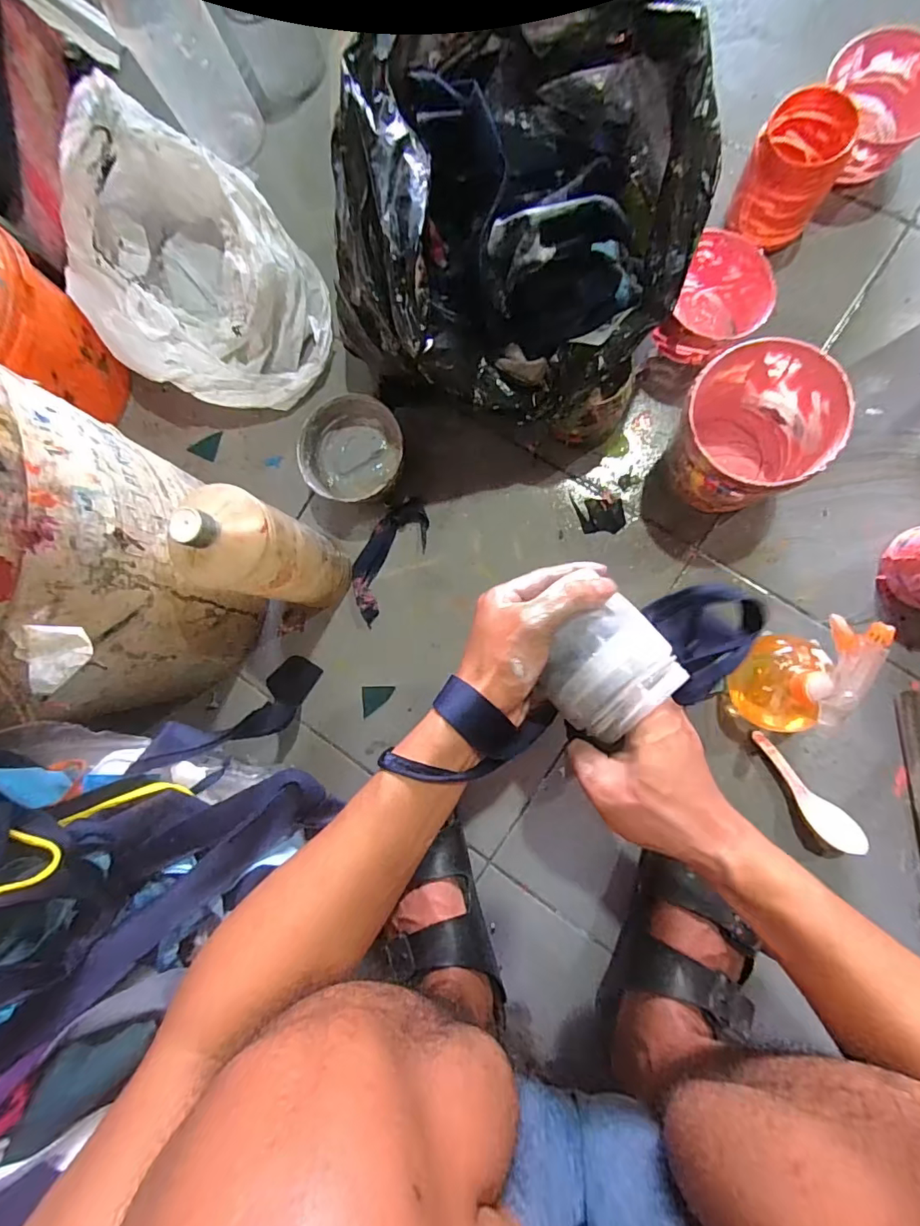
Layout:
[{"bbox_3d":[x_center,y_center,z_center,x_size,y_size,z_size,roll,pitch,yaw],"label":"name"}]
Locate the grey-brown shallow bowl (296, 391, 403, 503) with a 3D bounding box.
[{"bbox_3d":[-0.114,-0.172,0.566,0.107,0.064,0.114,-1,85,8],"label":"grey-brown shallow bowl"}]

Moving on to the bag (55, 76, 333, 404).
[{"bbox_3d":[-0.309,-0.384,0.581,0.234,0.137,0.327,-39,81,4],"label":"bag"}]

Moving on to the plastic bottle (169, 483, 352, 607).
[{"bbox_3d":[-0.175,-0.053,0.485,0.069,0.240,0.082,15,88,9],"label":"plastic bottle"}]

